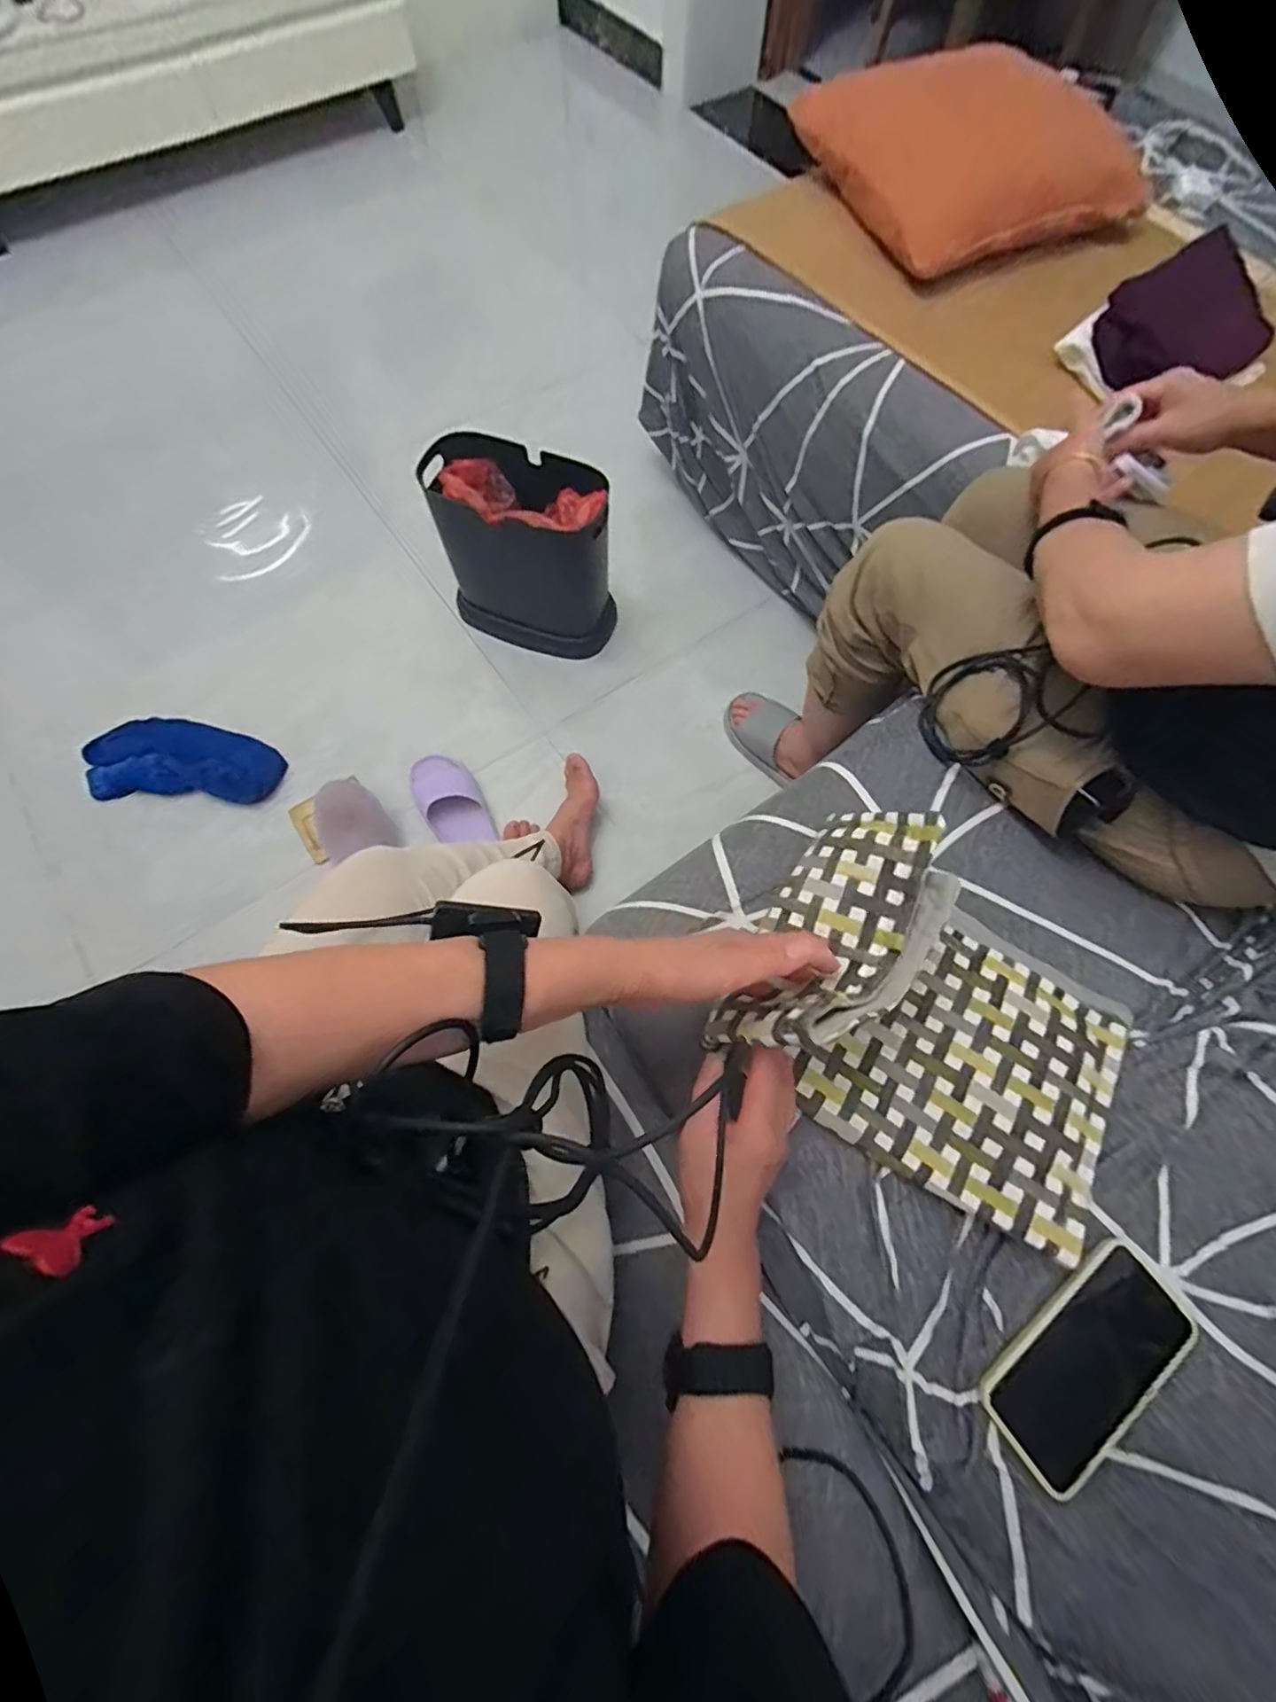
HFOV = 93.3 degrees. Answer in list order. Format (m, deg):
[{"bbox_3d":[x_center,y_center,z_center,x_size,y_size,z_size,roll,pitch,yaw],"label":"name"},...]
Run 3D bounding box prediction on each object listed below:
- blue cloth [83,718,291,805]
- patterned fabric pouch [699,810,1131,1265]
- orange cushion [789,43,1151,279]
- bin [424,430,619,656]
[{"bbox_3d":[-0.785,-0.160,1.043,0.319,0.045,0.141,-1,70,-1],"label":"blue cloth"},{"bbox_3d":[0.234,0.126,0.449,0.291,0.120,0.214,31,72,10],"label":"patterned fabric pouch"},{"bbox_3d":[0.492,-1.079,0.909,0.381,0.092,0.403,-23,72,-9],"label":"orange cushion"},{"bbox_3d":[-0.198,-0.524,1.085,0.309,0.307,0.169,18,70,6],"label":"bin"}]

